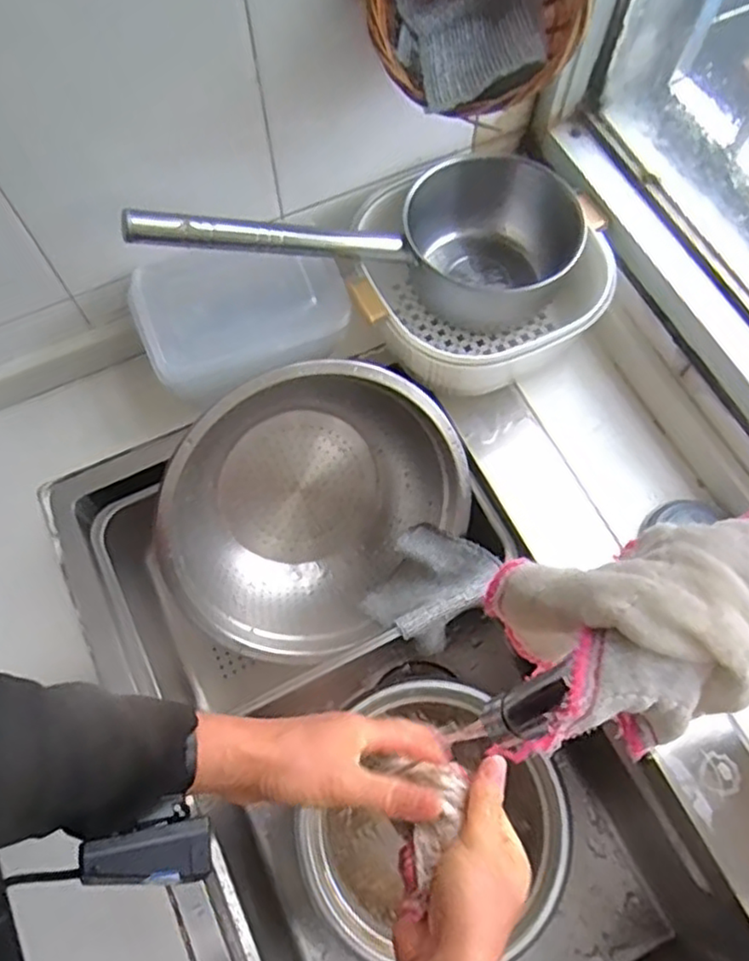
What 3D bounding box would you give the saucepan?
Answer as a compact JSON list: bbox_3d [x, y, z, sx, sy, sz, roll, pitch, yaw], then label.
[{"bbox_3d":[-0.009,-0.200,0.584,0.382,0.129,0.163,-14,68,-24],"label":"saucepan"}]

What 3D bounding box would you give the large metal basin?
[{"bbox_3d":[-0.063,0.017,0.629,0.272,0.106,0.247,-44,114,-6],"label":"large metal basin"}]

